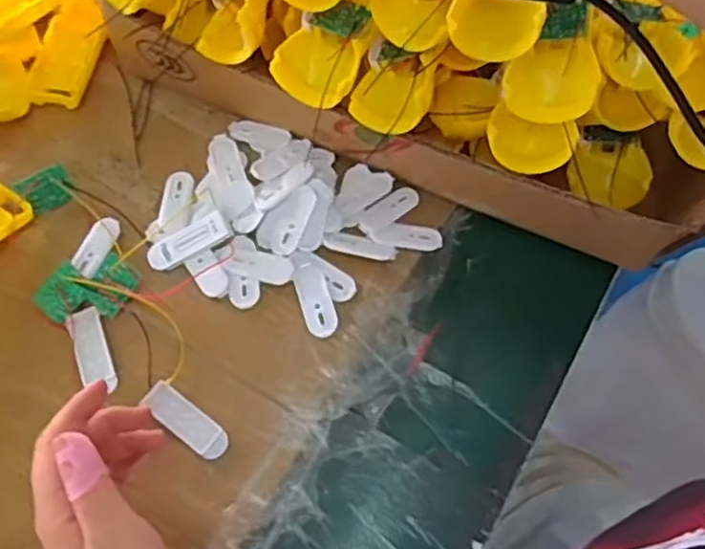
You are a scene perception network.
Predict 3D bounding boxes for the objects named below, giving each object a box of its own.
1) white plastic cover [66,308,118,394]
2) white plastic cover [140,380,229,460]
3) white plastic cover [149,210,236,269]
[{"bbox_3d":[-0.165,0.047,0.441,0.021,0.004,0.054,-21,65,-9],"label":"white plastic cover"},{"bbox_3d":[-0.100,0.088,0.422,0.057,0.004,0.020,34,69,16],"label":"white plastic cover"},{"bbox_3d":[-0.109,-0.023,0.464,0.056,0.010,0.023,-27,67,2],"label":"white plastic cover"}]

